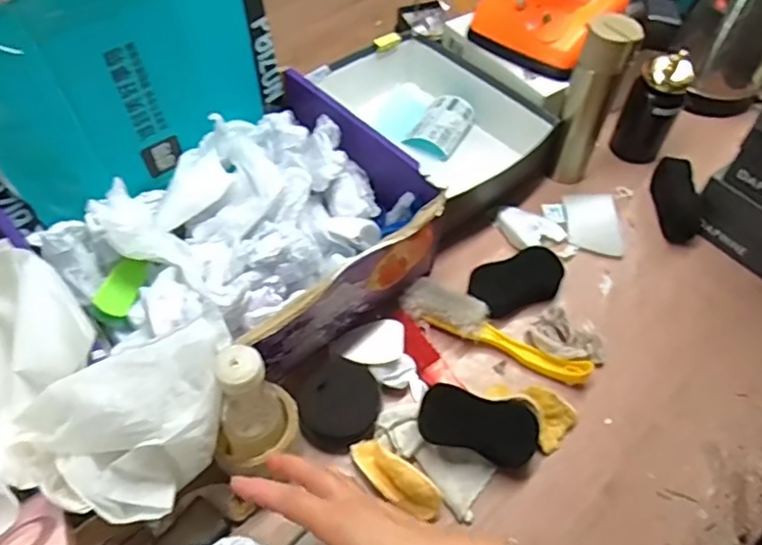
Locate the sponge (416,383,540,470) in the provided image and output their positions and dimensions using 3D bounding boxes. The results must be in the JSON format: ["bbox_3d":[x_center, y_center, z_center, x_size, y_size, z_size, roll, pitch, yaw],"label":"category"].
[{"bbox_3d":[0.104,0.162,0.658,0.126,0.019,0.067,14,98,4],"label":"sponge"}]

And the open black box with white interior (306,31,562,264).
[{"bbox_3d":[0.076,-0.217,0.921,0.213,0.111,0.324,-31,60,-23],"label":"open black box with white interior"}]

